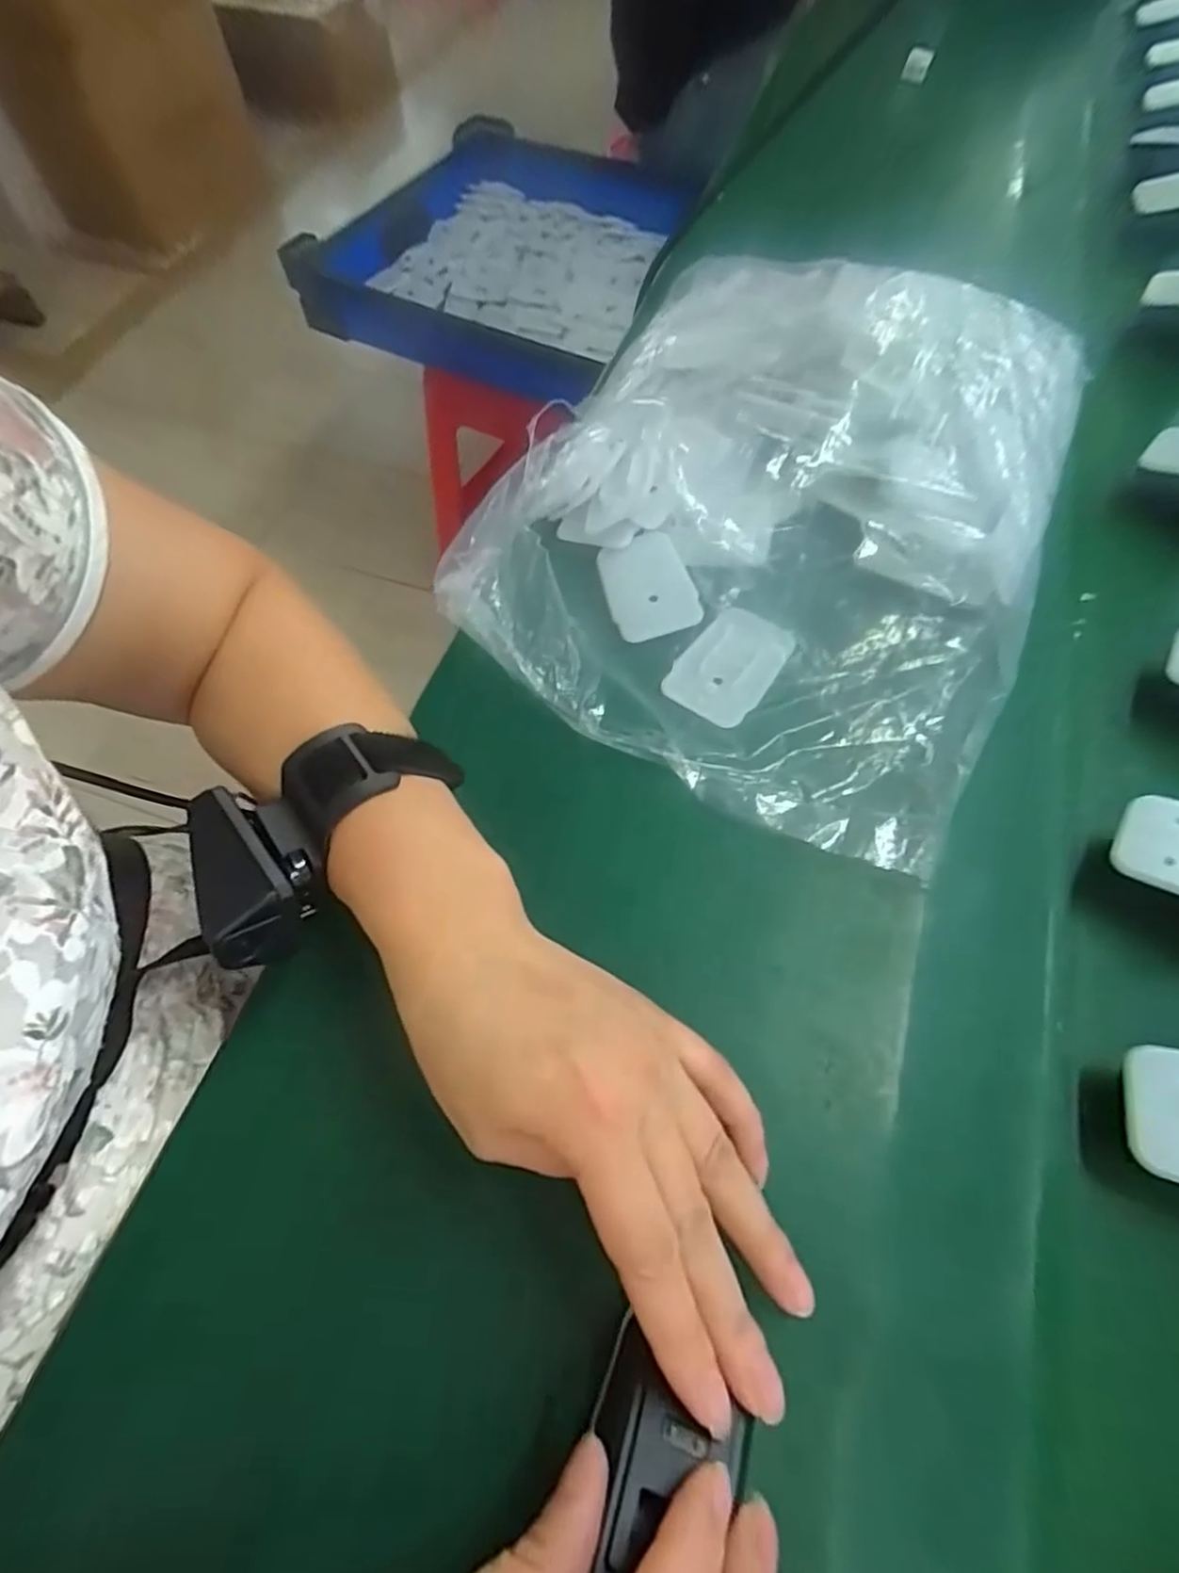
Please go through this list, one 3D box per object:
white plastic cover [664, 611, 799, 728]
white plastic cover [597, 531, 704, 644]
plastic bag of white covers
[{"bbox_3d":[0.070,-0.061,0.340,0.044,0.004,0.068,33,68,16],"label":"white plastic cover"},{"bbox_3d":[0.030,-0.106,0.358,0.043,0.005,0.063,-16,63,-7],"label":"white plastic cover"},{"bbox_3d":[0.099,-0.152,0.338,0.251,0.062,0.318,25,66,13],"label":"plastic bag of white covers"}]

